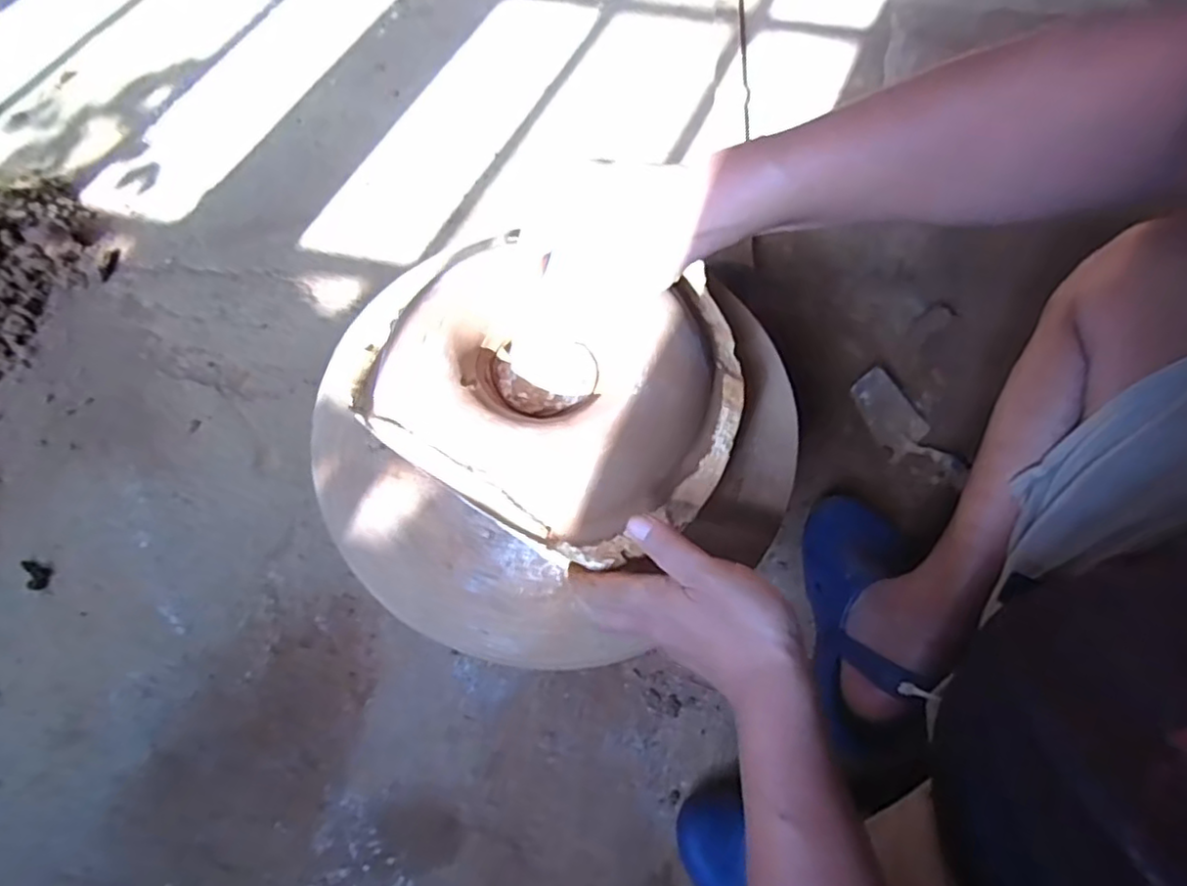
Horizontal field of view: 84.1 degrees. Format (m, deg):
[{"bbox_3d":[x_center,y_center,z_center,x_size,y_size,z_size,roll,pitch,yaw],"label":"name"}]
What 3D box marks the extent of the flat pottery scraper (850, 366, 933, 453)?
[{"bbox_3d":[0.384,-0.044,0.852,0.066,0.014,0.111,-41,98,-7],"label":"flat pottery scraper"}]

